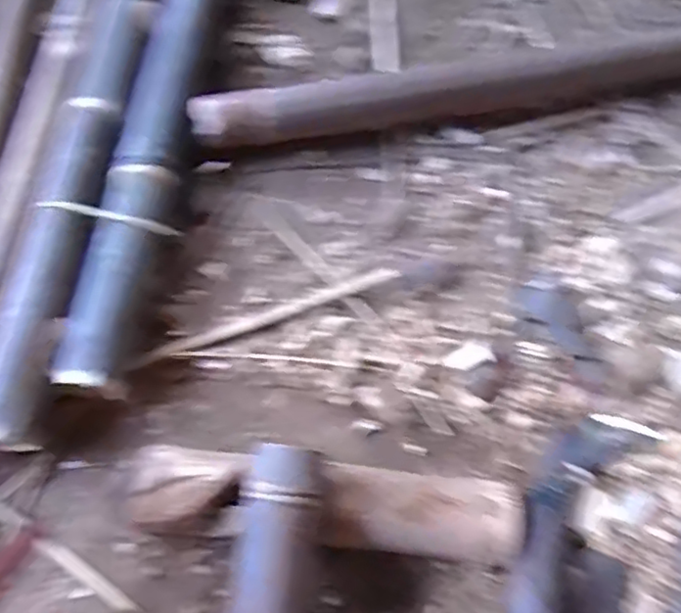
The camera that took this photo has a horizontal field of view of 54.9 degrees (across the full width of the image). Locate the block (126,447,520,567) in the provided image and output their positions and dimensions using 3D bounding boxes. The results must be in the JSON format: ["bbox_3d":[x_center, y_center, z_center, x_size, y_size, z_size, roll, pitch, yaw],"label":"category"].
[{"bbox_3d":[-0.013,0.170,0.559,0.325,0.059,0.072,6,70,0],"label":"block"}]

